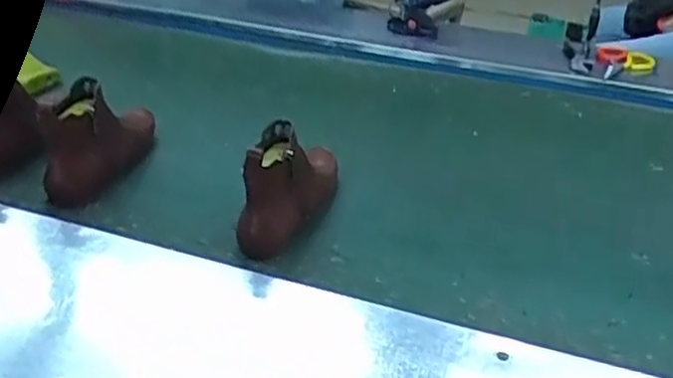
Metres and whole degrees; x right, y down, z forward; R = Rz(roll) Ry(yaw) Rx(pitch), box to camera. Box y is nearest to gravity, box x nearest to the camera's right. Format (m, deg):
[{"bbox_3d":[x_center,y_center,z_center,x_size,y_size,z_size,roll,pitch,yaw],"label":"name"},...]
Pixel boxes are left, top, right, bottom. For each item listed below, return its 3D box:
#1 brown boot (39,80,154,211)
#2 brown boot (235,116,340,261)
[{"bbox_3d":[-0.319,-0.087,0.920,0.081,0.147,0.226,5,32,0],"label":"brown boot"},{"bbox_3d":[-0.053,-0.016,0.839,0.070,0.138,0.229,13,33,13],"label":"brown boot"}]

